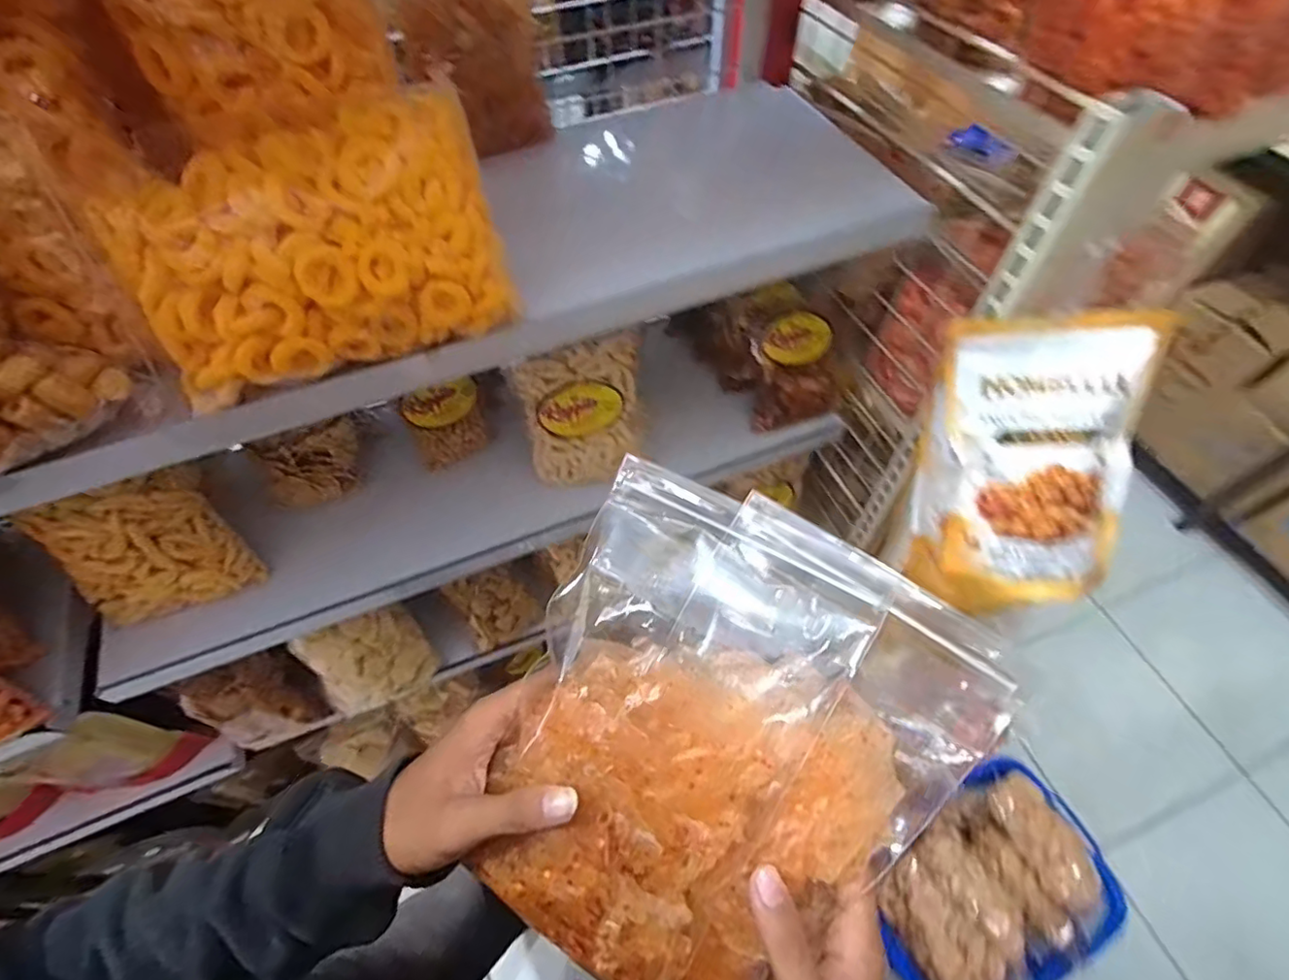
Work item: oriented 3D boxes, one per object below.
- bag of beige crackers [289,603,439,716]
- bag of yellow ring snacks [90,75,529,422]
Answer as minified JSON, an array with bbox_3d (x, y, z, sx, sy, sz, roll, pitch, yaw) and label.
[{"bbox_3d":[-0.391,0.233,0.824,0.147,0.177,0.060,-22,38,-8],"label":"bag of beige crackers"},{"bbox_3d":[-0.203,-0.149,0.369,0.214,0.122,0.075,-21,59,-11],"label":"bag of yellow ring snacks"}]

